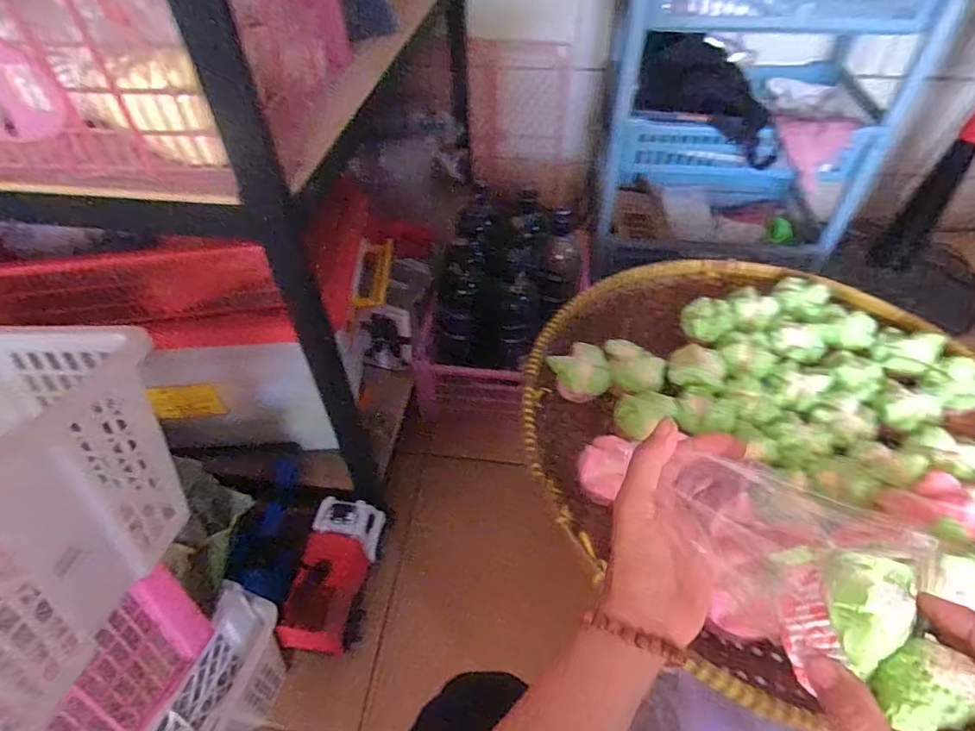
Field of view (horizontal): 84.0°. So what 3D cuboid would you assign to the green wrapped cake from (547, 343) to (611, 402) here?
[{"bbox_3d":[0.127,0.010,0.731,0.076,0.049,0.066,-29,53,-23],"label":"green wrapped cake"}]

